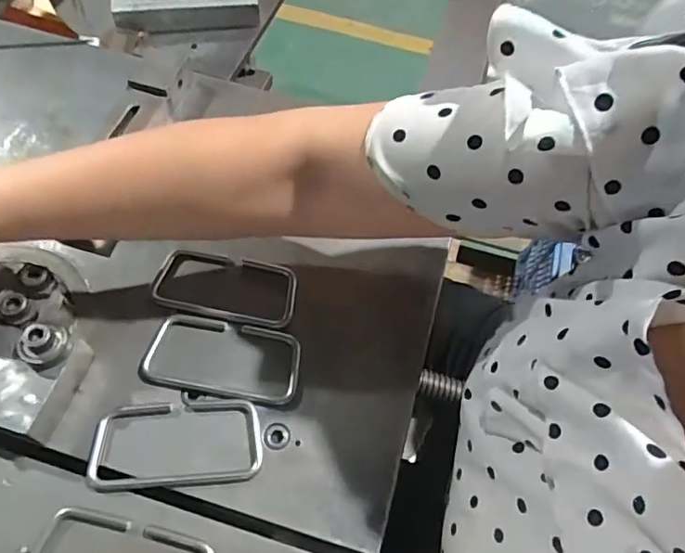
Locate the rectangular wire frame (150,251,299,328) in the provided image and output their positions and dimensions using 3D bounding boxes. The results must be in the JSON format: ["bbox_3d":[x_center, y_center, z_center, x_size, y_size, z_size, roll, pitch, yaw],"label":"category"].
[{"bbox_3d":[-0.086,0.007,0.397,0.102,0.006,0.052,8,58,-2],"label":"rectangular wire frame"}]

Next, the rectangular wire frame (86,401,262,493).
[{"bbox_3d":[-0.105,0.106,0.342,0.103,0.008,0.053,-2,62,-7],"label":"rectangular wire frame"}]

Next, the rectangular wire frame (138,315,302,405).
[{"bbox_3d":[-0.082,0.056,0.372,0.105,0.010,0.053,9,59,0],"label":"rectangular wire frame"}]

